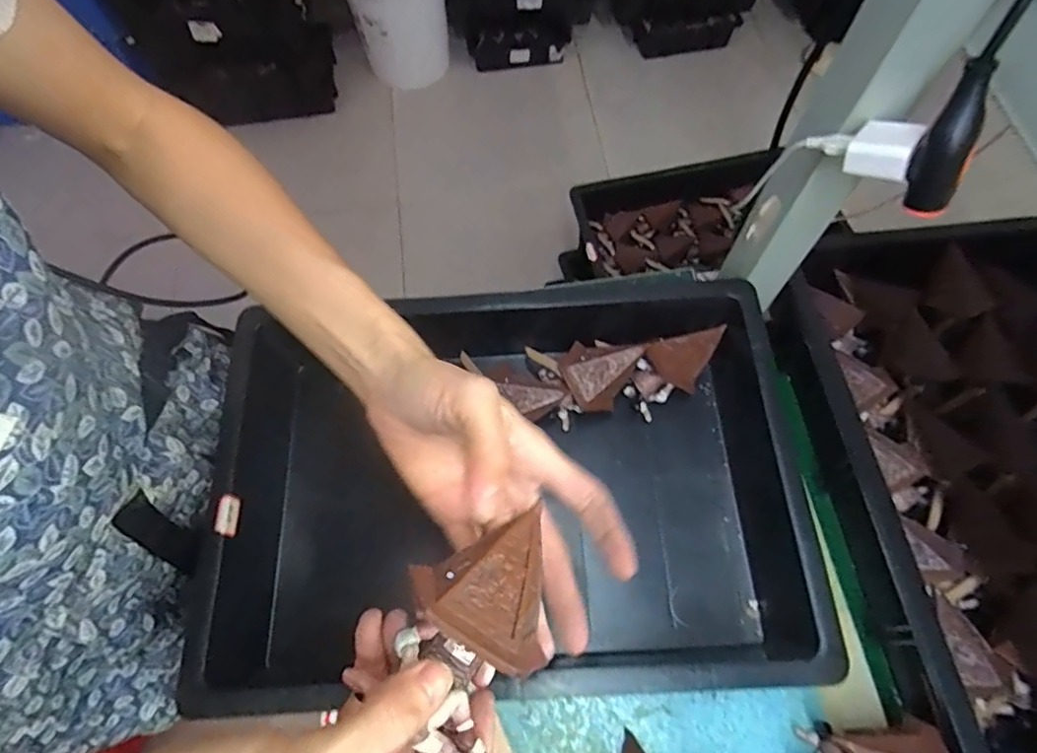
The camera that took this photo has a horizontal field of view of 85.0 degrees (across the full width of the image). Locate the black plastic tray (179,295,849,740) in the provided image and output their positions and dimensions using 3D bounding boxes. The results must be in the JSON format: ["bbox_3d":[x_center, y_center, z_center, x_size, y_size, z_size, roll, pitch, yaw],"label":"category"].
[{"bbox_3d":[-0.018,0.108,0.500,0.494,0.138,0.327,-3,67,1],"label":"black plastic tray"}]

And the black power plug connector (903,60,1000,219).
[{"bbox_3d":[0.226,-0.122,0.299,0.024,0.078,0.020,-14,45,-4],"label":"black power plug connector"}]

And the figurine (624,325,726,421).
[{"bbox_3d":[0.148,-0.010,0.530,0.095,0.047,0.055,-31,69,-11],"label":"figurine"}]

